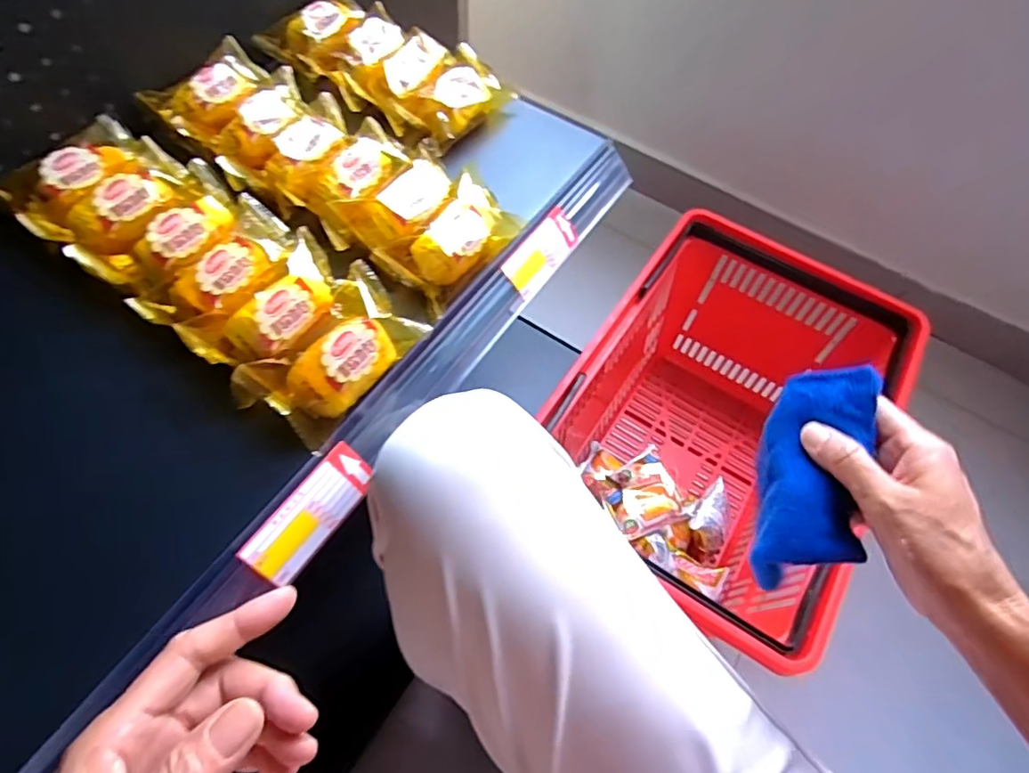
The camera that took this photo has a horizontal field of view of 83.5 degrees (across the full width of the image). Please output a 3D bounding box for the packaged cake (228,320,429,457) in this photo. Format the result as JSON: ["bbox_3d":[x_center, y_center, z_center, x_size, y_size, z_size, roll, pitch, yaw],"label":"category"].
[{"bbox_3d":[-0.122,-0.024,0.407,0.059,0.043,0.127,33,63,14],"label":"packaged cake"}]

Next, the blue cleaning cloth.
[{"bbox_3d":[0.191,0.057,0.369,0.056,0.043,0.143,18,79,6],"label":"blue cleaning cloth"}]

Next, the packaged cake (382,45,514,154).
[{"bbox_3d":[-0.061,-0.281,0.559,0.066,0.049,0.113,34,63,15],"label":"packaged cake"}]

